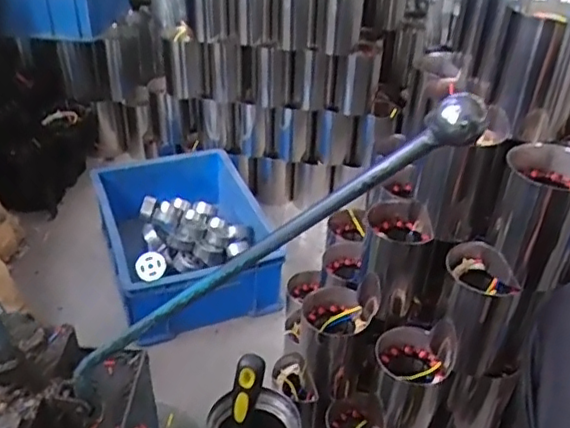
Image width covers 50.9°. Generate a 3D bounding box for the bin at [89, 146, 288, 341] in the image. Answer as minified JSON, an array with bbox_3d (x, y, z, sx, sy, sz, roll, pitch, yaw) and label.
[{"bbox_3d":[-0.200,0.040,1.203,0.294,0.139,0.425,-14,41,-17],"label":"bin"}]

